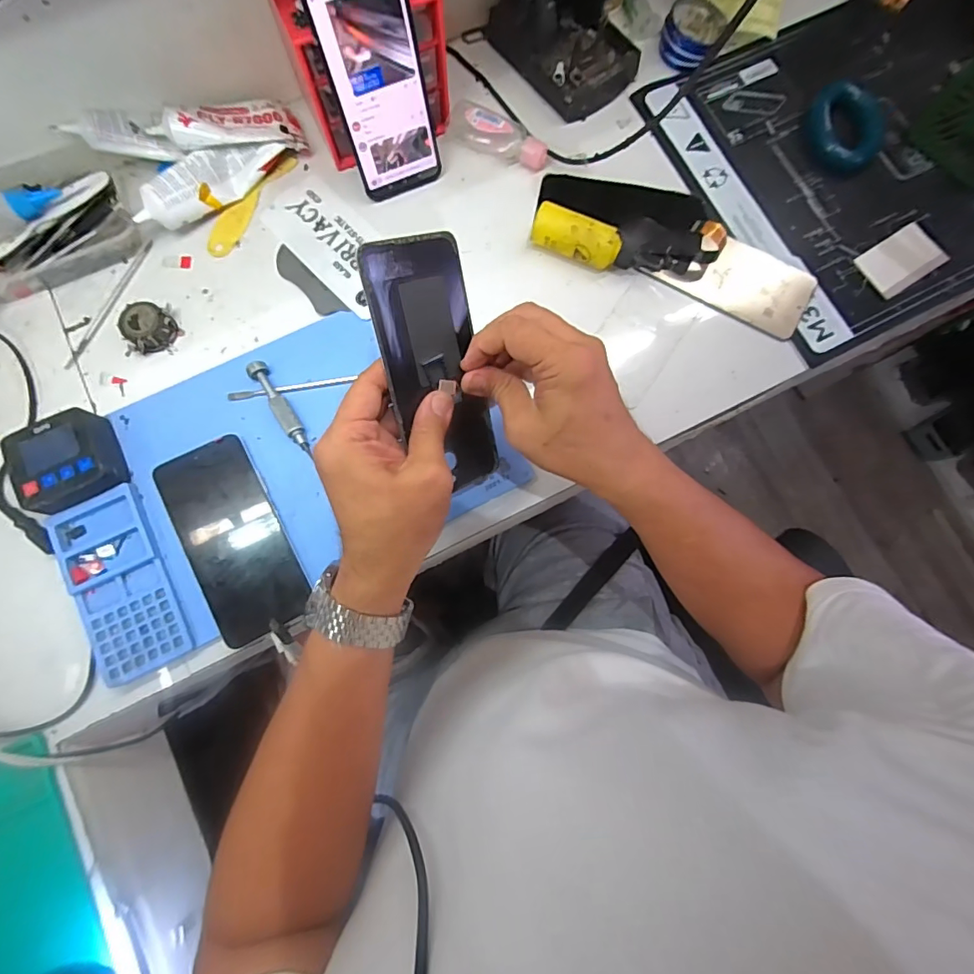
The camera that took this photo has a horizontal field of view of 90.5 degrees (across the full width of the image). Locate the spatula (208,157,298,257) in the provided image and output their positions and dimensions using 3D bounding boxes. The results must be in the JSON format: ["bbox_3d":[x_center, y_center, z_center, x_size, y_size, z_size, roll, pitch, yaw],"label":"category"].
[{"bbox_3d":[-0.229,-0.274,0.467,0.026,0.006,0.121,32,81,5],"label":"spatula"}]

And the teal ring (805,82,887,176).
[{"bbox_3d":[0.354,-0.354,0.480,0.079,0.020,0.084,0,80,0],"label":"teal ring"}]

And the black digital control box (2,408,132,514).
[{"bbox_3d":[-0.347,-0.018,0.403,0.070,0.037,0.074,-27,81,-5],"label":"black digital control box"}]

